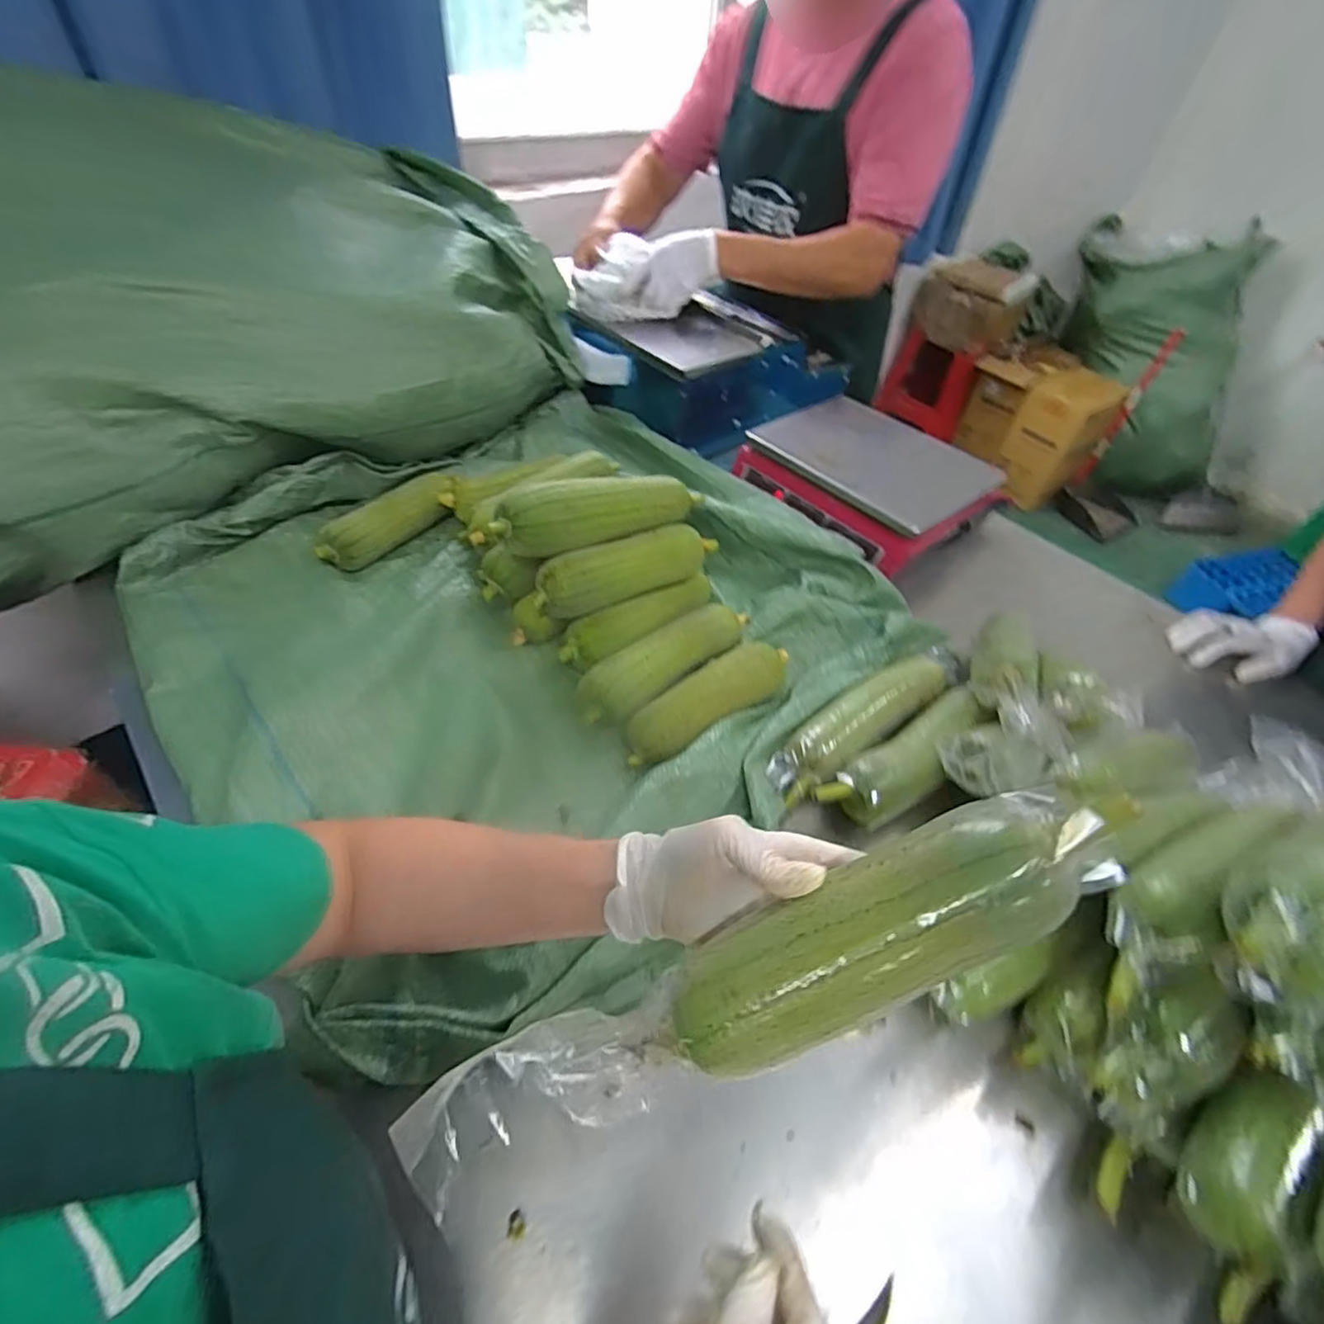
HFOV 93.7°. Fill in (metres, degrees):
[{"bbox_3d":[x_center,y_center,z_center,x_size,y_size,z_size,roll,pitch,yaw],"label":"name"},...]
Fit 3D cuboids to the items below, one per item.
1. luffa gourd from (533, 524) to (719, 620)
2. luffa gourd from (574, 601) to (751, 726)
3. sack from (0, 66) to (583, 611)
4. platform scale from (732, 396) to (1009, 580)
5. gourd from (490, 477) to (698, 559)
[{"bbox_3d":[-0.035,-0.101,0.696,0.211,0.064,0.054,-21,54,-22],"label":"luffa gourd"},{"bbox_3d":[0.010,0.001,0.681,0.234,0.052,0.065,-31,58,-28],"label":"luffa gourd"},{"bbox_3d":[-0.627,-0.492,0.847,0.841,0.342,0.612,-33,59,-29],"label":"sack"},{"bbox_3d":[0.292,-0.267,0.880,0.239,0.078,0.298,-27,56,-26],"label":"platform scale"},{"bbox_3d":[-0.070,-0.167,0.674,0.222,0.061,0.057,-22,54,-22],"label":"gourd"}]

